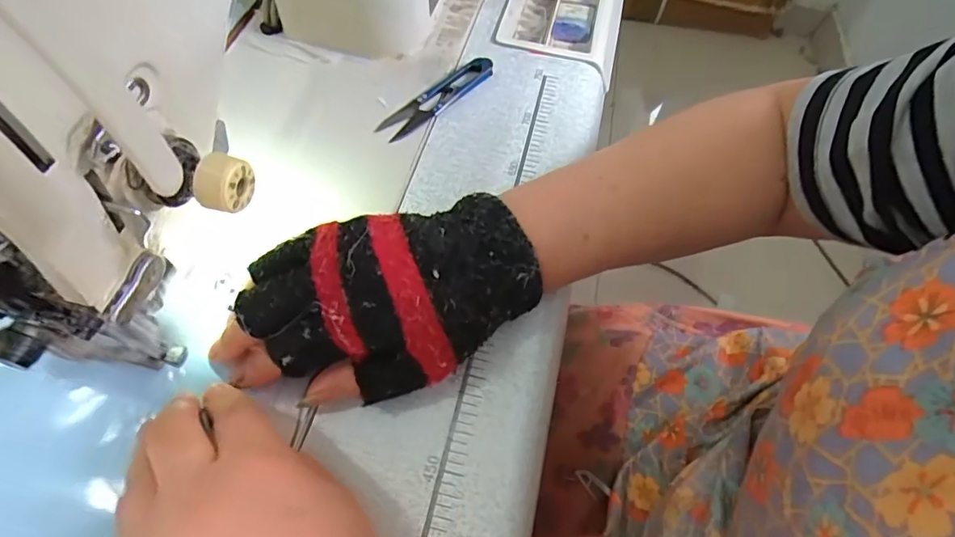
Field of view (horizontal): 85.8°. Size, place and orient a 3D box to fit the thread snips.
[{"bbox_3d":[-0.028,-0.126,0.376,0.023,0.010,0.102,41,65,19],"label":"thread snips"}]

